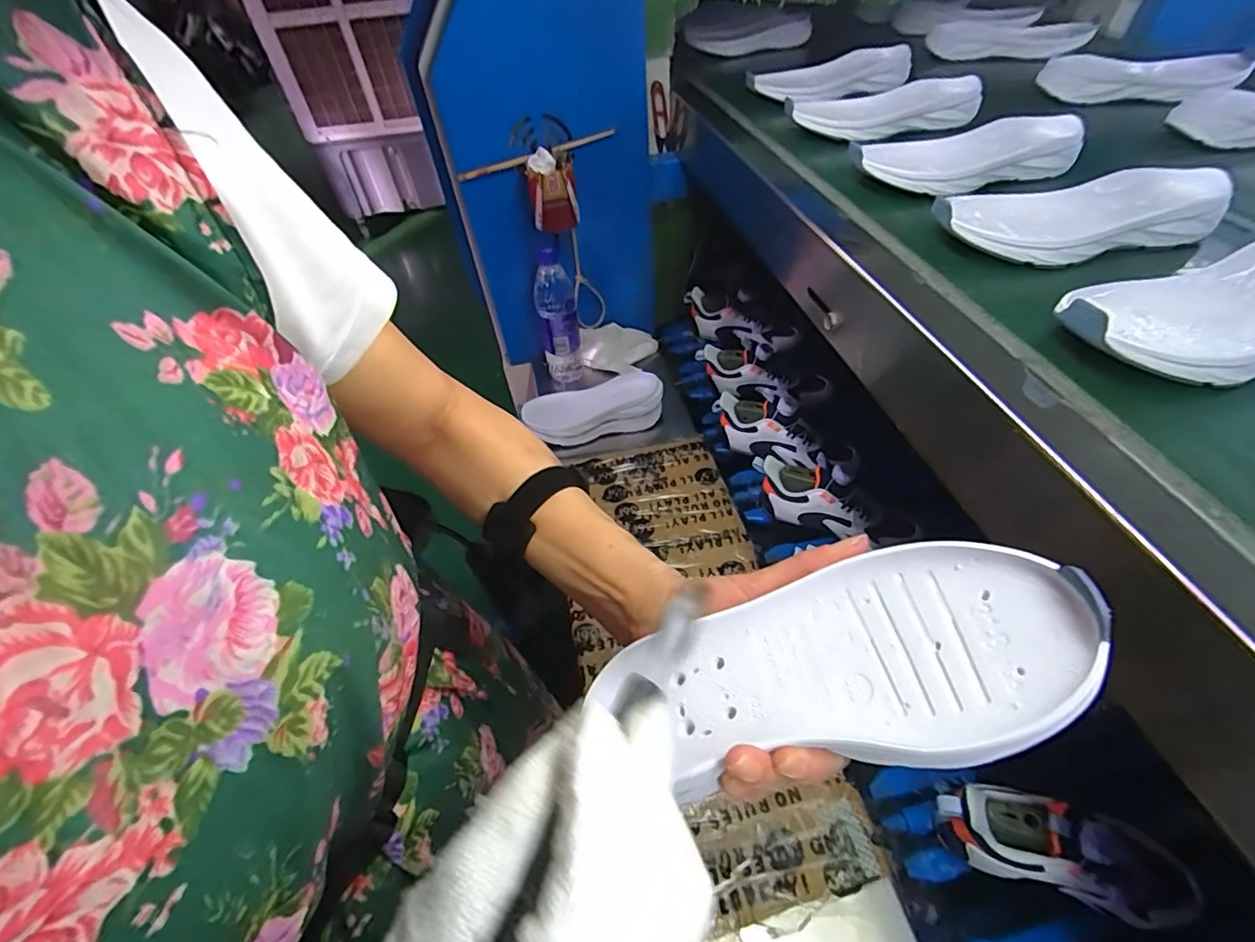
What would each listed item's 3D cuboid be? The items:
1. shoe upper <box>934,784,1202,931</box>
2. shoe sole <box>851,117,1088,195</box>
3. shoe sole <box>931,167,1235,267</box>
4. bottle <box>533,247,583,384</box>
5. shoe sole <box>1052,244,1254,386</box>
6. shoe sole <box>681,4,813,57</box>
[{"bbox_3d":[0.381,0.328,0.478,0.223,0.112,0.080,19,48,0],"label":"shoe upper"},{"bbox_3d":[0.315,-0.295,0.513,0.202,0.035,0.095,-6,46,1],"label":"shoe sole"},{"bbox_3d":[0.348,-0.201,0.427,0.204,0.036,0.087,-7,46,-1],"label":"shoe sole"},{"bbox_3d":[-0.115,-0.245,0.902,0.062,0.220,0.061,-10,46,-4],"label":"bottle"},{"bbox_3d":[0.368,-0.102,0.339,0.204,0.038,0.102,-22,48,-15],"label":"shoe sole"},{"bbox_3d":[0.198,-0.749,0.928,0.213,0.068,0.033,12,48,17],"label":"shoe sole"}]

